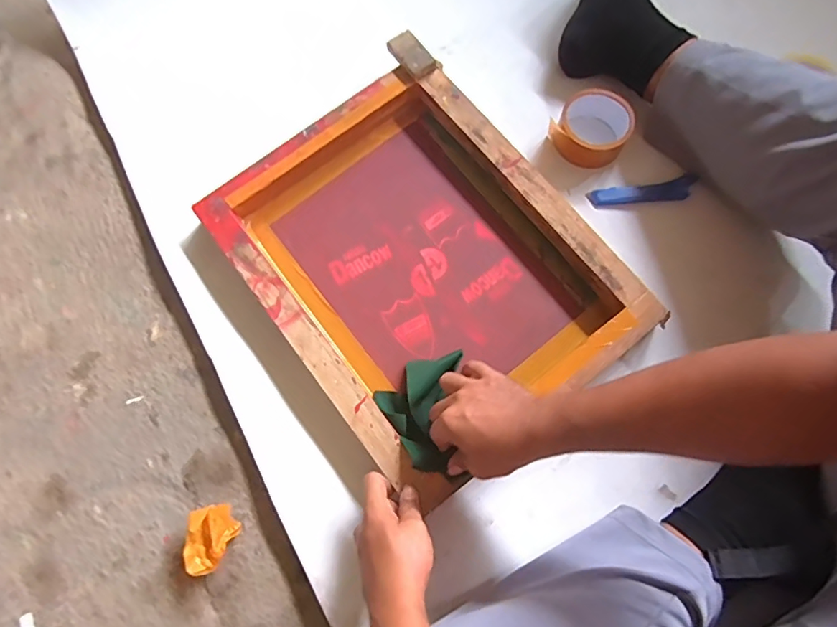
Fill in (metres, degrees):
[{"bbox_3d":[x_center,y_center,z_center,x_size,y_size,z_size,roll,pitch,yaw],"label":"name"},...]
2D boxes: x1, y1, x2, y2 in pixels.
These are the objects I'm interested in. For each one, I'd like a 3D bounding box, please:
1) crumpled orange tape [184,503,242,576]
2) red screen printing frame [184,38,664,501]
[{"bbox_3d":[-0.236,0.260,0.577,0.051,0.030,0.072,4,74,0],"label":"crumpled orange tape"},{"bbox_3d":[0.000,-0.064,0.620,0.364,0.060,0.462,-37,78,-11],"label":"red screen printing frame"}]

